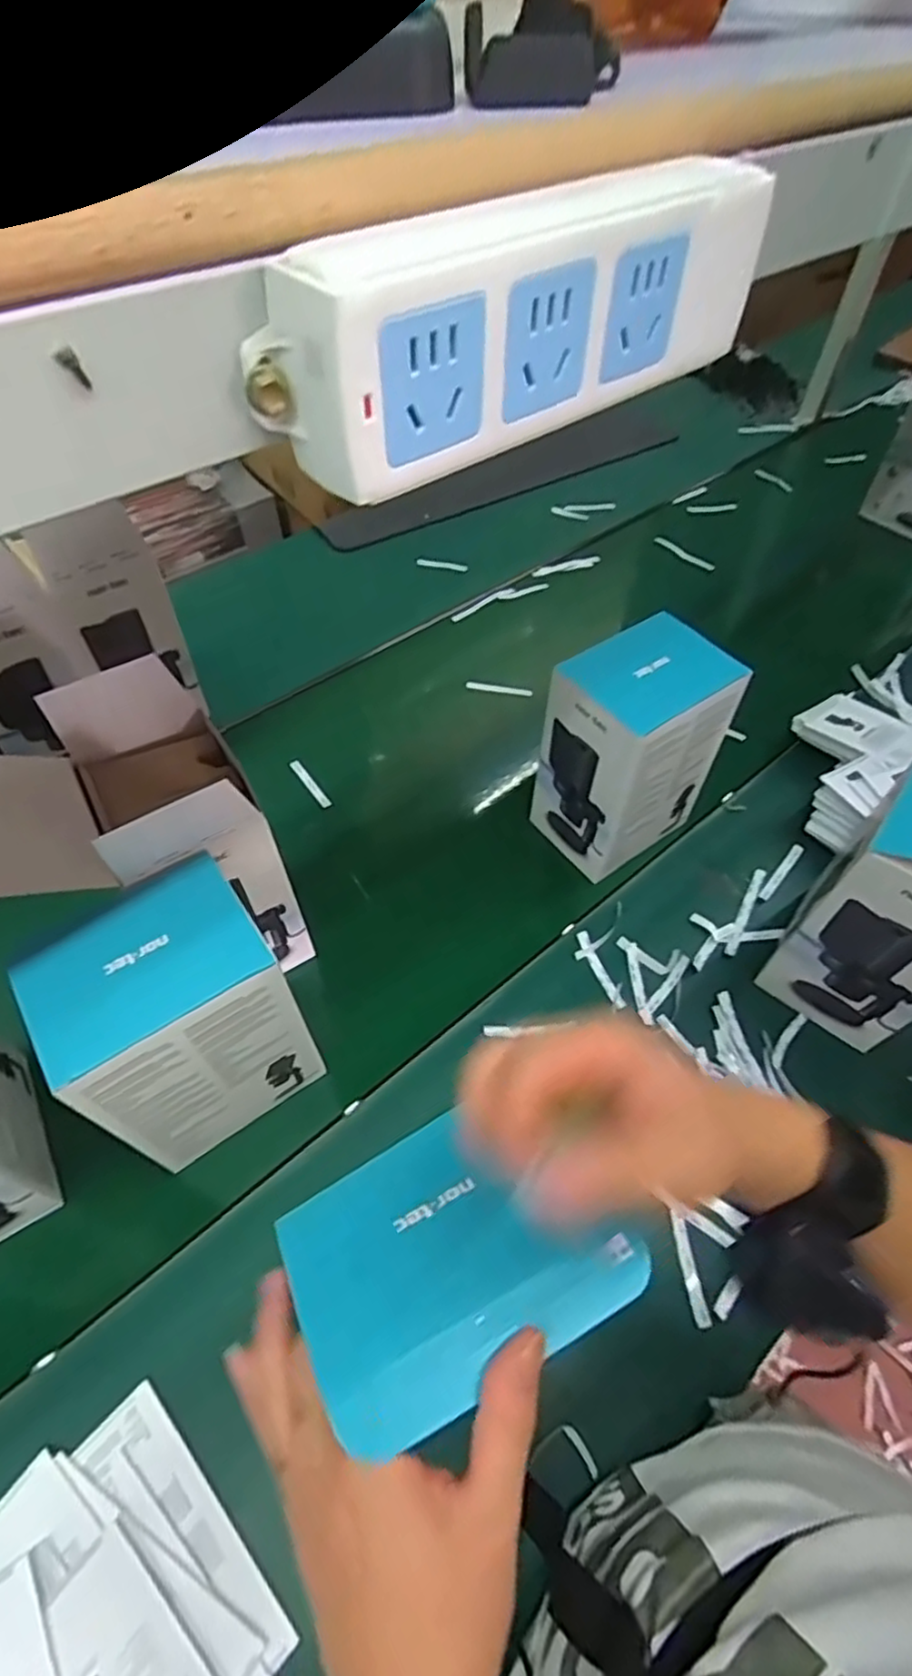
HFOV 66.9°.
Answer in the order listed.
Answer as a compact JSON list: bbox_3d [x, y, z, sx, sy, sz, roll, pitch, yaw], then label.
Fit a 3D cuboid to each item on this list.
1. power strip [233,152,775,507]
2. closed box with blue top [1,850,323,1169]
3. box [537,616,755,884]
[{"bbox_3d":[0.023,-0.153,0.201,0.171,0.055,0.029,-34,62,-25],"label":"power strip"},{"bbox_3d":[-0.213,0.144,0.543,0.152,0.211,0.121,-31,61,-24],"label":"closed box with blue top"},{"bbox_3d":[0.181,-0.088,0.726,0.148,0.229,0.134,-35,62,-25],"label":"box"}]

